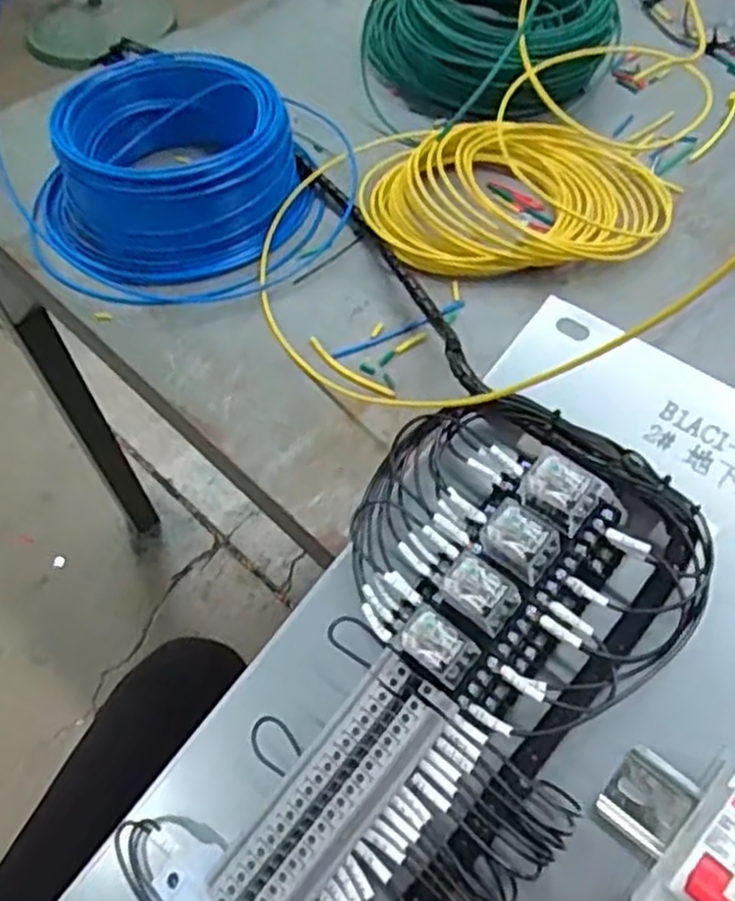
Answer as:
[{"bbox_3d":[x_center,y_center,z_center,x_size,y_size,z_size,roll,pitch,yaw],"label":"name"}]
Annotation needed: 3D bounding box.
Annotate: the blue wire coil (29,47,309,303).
[{"bbox_3d":[-0.149,-0.205,0.580,0.188,0.087,0.202,35,63,24],"label":"blue wire coil"}]

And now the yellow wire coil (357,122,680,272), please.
[{"bbox_3d":[0.116,-0.202,0.584,0.235,0.045,0.162,-7,55,-2],"label":"yellow wire coil"}]

